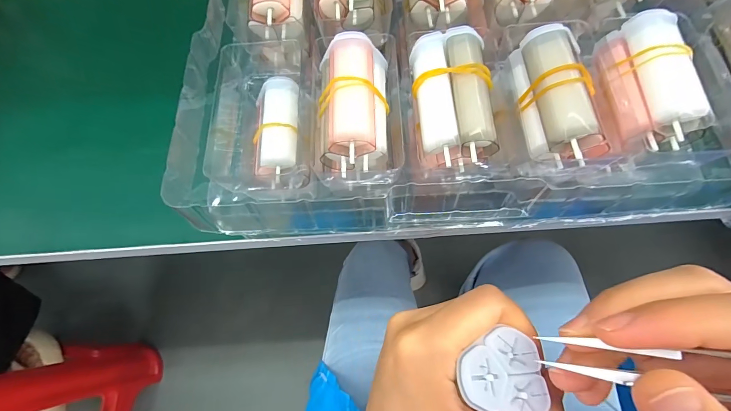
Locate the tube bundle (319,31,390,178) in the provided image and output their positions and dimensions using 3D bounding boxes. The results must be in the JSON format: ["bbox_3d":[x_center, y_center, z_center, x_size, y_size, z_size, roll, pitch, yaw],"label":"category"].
[{"bbox_3d":[-0.005,-0.053,0.176,0.034,0.025,0.071,-2,69,2],"label":"tube bundle"}]

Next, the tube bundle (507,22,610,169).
[{"bbox_3d":[0.093,-0.054,0.168,0.025,0.025,0.074,-5,69,1],"label":"tube bundle"}]

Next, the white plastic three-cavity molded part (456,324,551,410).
[{"bbox_3d":[0.057,0.069,0.134,0.035,0.006,0.033,-1,69,3],"label":"white plastic three-cavity molded part"}]

